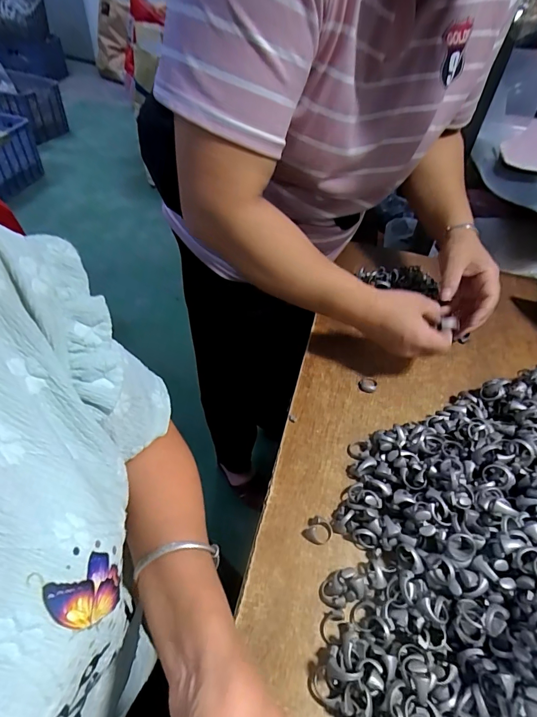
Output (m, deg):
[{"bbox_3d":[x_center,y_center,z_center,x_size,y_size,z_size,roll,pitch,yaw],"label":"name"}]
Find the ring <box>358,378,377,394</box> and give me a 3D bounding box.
[{"bbox_3d":[0.126,0.034,0.502,0.022,0.007,0.023,2,49,-3],"label":"ring"}]

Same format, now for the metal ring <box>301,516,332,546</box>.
[{"bbox_3d":[0.048,0.164,0.378,0.026,0.007,0.023,25,52,16],"label":"metal ring"}]

